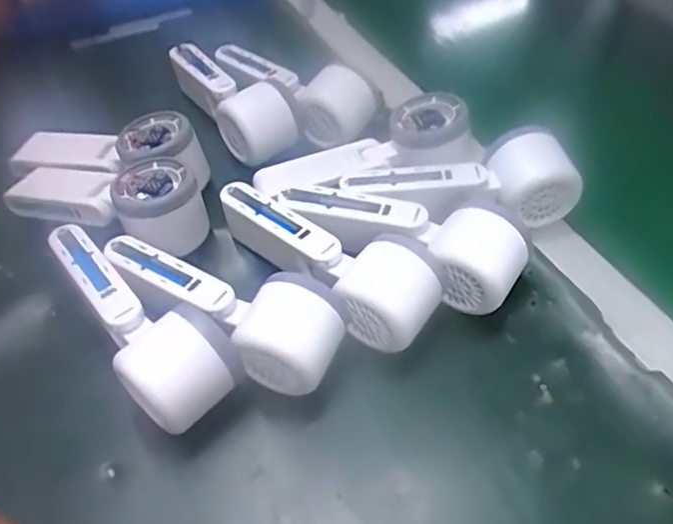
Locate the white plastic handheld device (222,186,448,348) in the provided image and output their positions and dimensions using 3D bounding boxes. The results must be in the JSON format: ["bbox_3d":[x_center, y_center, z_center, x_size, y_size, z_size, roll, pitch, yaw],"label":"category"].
[{"bbox_3d":[-0.005,-0.006,0.398,0.160,0.047,0.064,36,59,28],"label":"white plastic handheld device"}]

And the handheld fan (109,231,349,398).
[{"bbox_3d":[-0.071,0.021,0.381,0.155,0.049,0.060,26,55,22],"label":"handheld fan"}]

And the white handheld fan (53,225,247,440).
[{"bbox_3d":[-0.126,0.034,0.378,0.060,0.050,0.157,-34,56,-24],"label":"white handheld fan"}]

